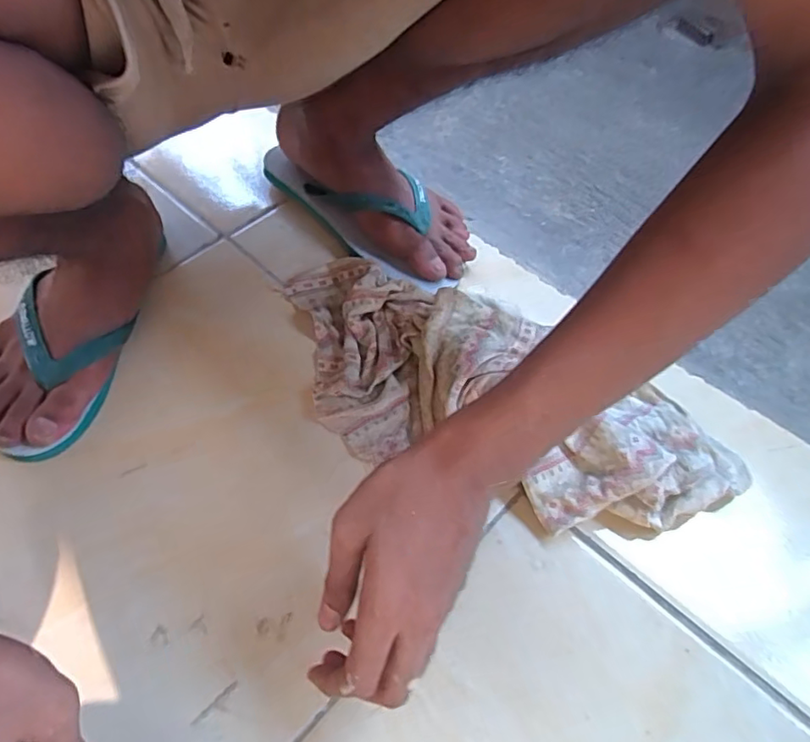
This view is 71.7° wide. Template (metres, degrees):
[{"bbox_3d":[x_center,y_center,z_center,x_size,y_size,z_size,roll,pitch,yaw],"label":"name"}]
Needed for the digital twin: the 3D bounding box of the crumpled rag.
[{"bbox_3d":[0.060,0.025,0.465,0.409,0.062,0.169,28,60,16],"label":"crumpled rag"}]

